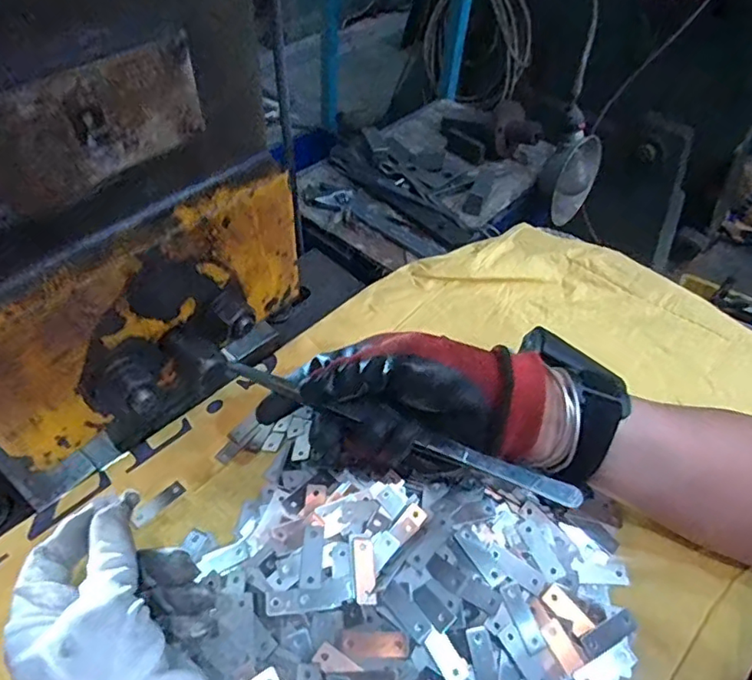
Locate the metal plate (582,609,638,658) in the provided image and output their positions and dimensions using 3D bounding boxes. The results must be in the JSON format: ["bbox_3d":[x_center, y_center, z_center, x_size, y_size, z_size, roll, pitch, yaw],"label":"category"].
[{"bbox_3d":[0.130,0.161,0.308,0.035,0.004,0.011,-21,53,-19],"label":"metal plate"}]

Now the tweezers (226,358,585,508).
[{"bbox_3d":[0.009,0.052,0.326,0.218,0.008,0.012,20,51,15],"label":"tweezers"}]

